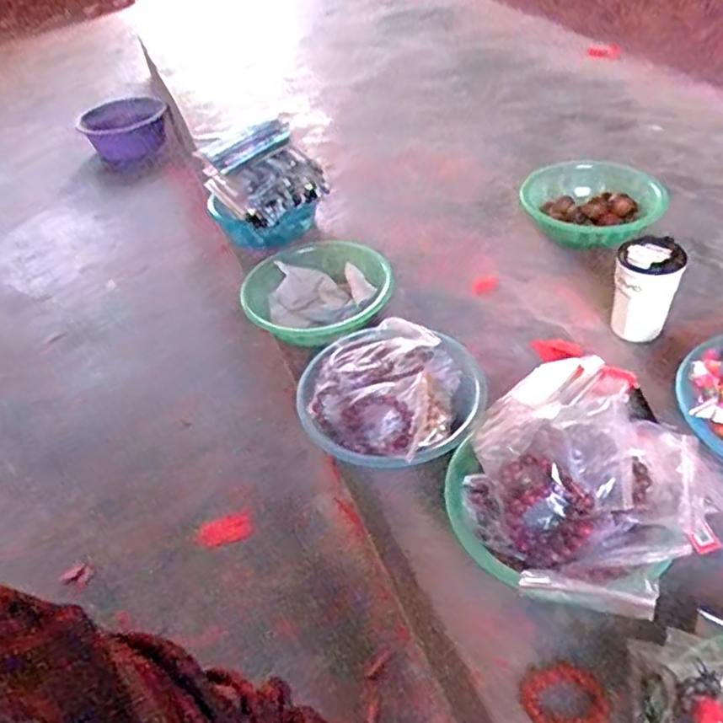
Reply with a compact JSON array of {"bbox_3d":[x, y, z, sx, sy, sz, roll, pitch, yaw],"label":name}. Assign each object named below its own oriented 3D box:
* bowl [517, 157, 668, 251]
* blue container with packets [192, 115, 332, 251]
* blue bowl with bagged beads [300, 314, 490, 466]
[{"bbox_3d":[0.399,-0.283,1.128,0.203,0.071,0.245,-19,44,-12],"label":"bowl"},{"bbox_3d":[-0.180,-0.325,1.190,0.189,0.215,0.141,-23,45,-16],"label":"blue container with packets"},{"bbox_3d":[0.038,0.038,0.831,0.227,0.080,0.220,4,44,12],"label":"blue bowl with bagged beads"}]

